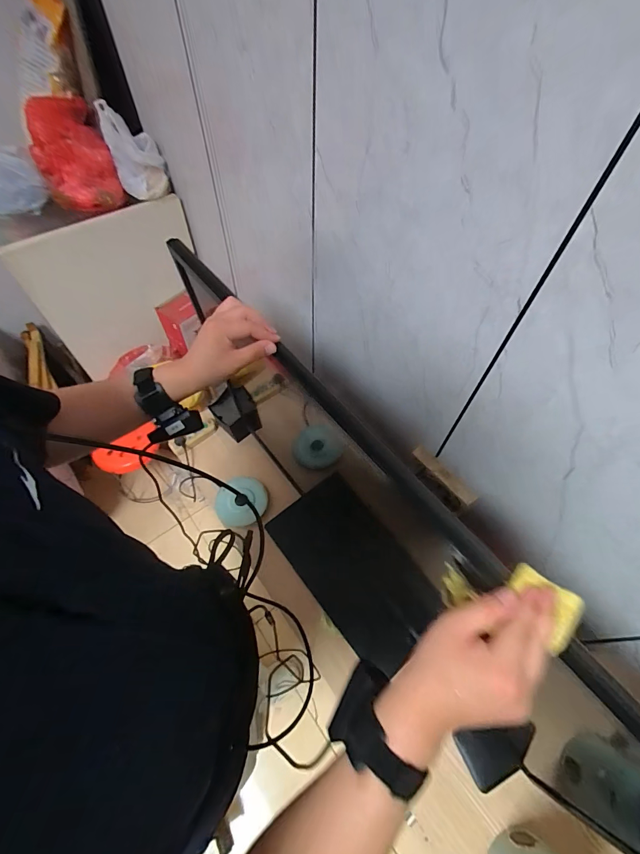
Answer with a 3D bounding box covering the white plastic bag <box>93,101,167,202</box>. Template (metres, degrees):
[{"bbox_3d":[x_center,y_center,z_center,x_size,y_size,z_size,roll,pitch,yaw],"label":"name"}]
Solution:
[{"bbox_3d":[-0.546,-0.813,1.073,0.141,0.205,0.119,-19,59,-13],"label":"white plastic bag"}]

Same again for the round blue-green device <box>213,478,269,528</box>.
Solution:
[{"bbox_3d":[-0.243,0.225,1.120,0.147,0.052,0.150,36,63,20],"label":"round blue-green device"}]

